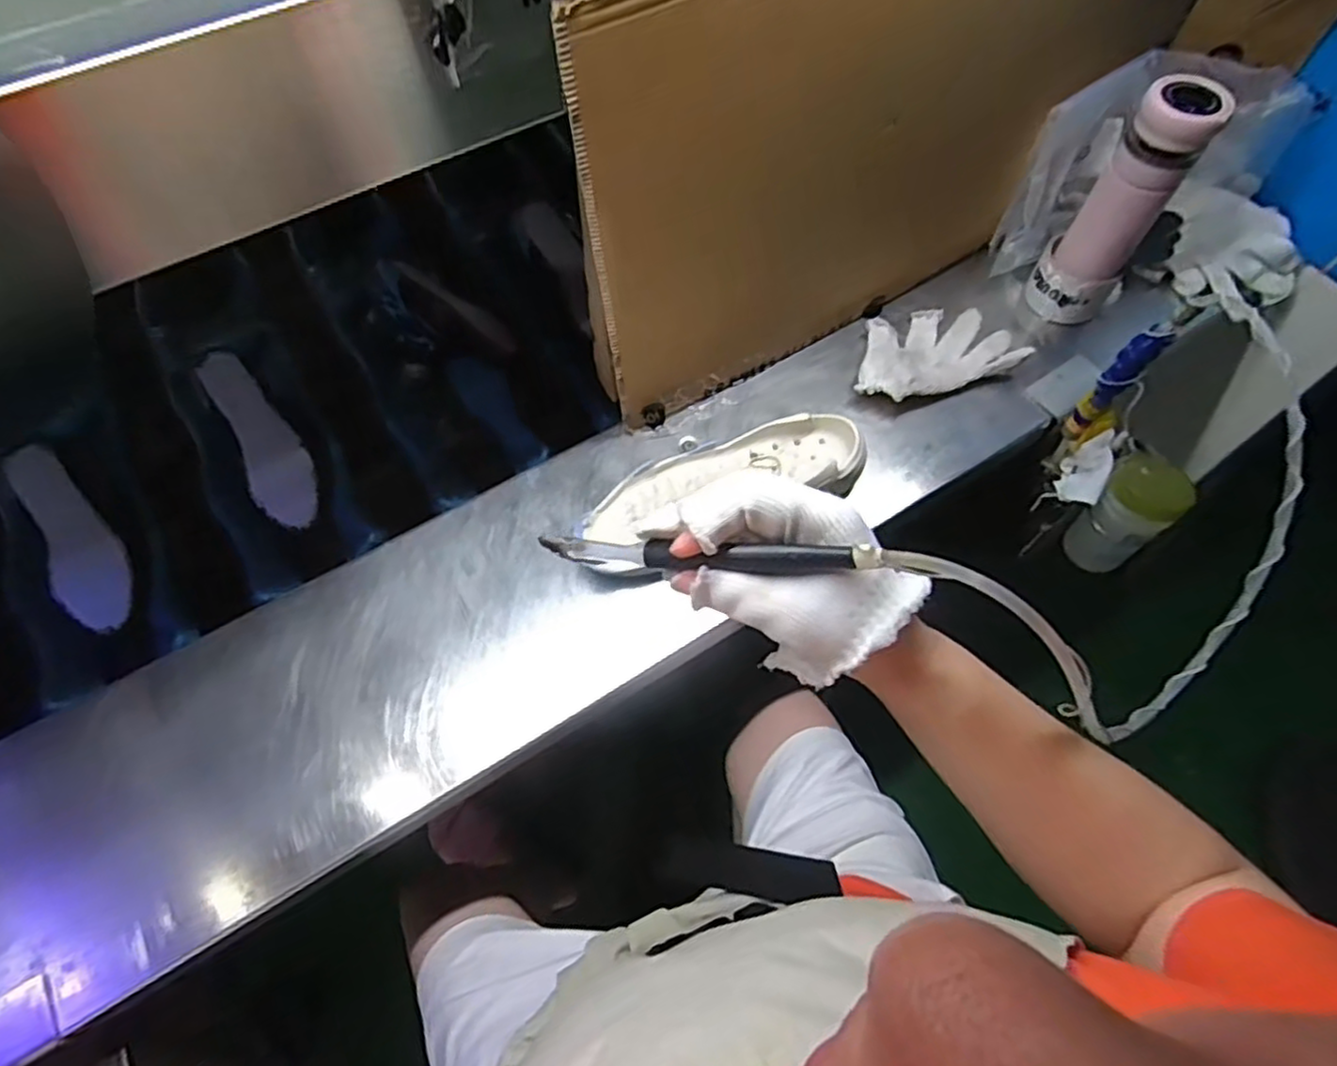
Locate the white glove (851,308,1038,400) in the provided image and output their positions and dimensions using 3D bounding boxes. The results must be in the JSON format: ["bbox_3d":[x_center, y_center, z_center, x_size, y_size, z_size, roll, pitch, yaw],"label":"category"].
[{"bbox_3d":[0.274,-0.193,0.752,0.181,0.038,0.109,-17,61,-7],"label":"white glove"}]

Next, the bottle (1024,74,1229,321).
[{"bbox_3d":[0.429,-0.304,0.690,0.084,0.230,0.080,28,65,17],"label":"bottle"}]

